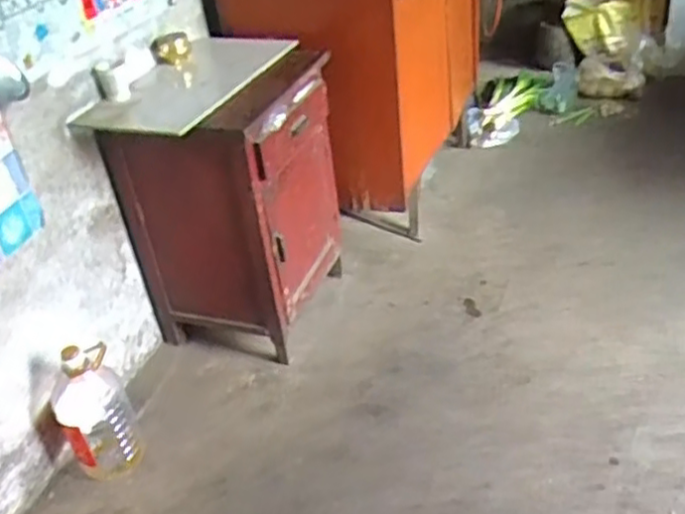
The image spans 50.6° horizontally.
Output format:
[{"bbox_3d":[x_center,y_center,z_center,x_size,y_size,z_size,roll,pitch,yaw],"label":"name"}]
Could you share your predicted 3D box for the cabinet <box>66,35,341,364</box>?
[{"bbox_3d":[-0.300,-0.140,1.963,0.433,0.775,0.515,5,36,18],"label":"cabinet"}]

